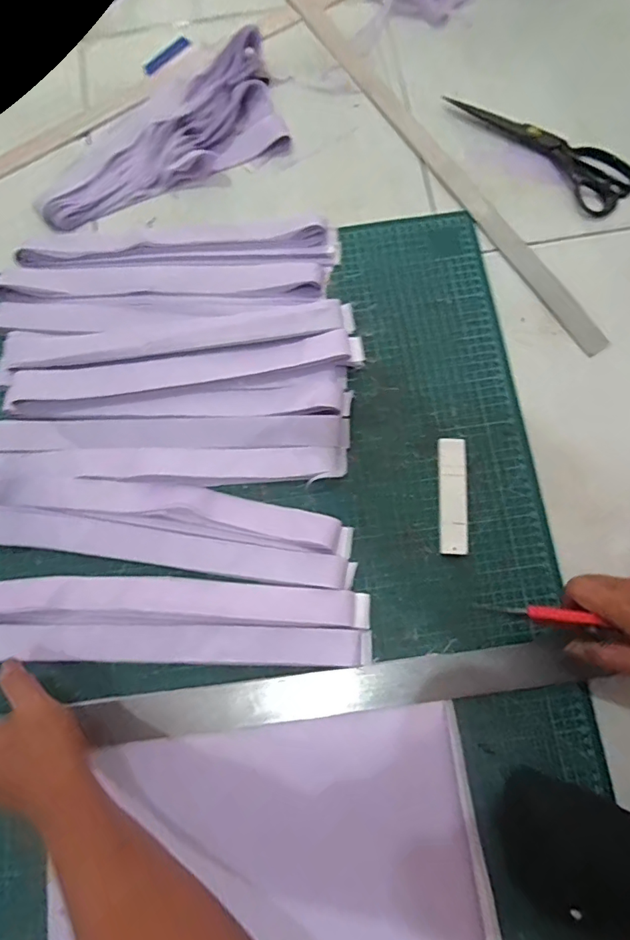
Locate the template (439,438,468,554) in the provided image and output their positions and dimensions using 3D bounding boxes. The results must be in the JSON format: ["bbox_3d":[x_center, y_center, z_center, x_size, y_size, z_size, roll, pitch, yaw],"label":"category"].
[{"bbox_3d":[0.141,0.026,0.480,0.025,0.011,0.117,1,79,2],"label":"template"}]

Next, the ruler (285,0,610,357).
[{"bbox_3d":[0.144,-0.377,0.561,0.031,0.010,0.598,-34,80,-5],"label":"ruler"}]

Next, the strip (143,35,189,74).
[{"bbox_3d":[-0.195,-0.543,0.613,0.019,0.006,0.071,43,83,9],"label":"strip"}]

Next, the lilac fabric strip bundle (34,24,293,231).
[{"bbox_3d":[-0.191,-0.407,0.569,0.316,0.028,0.151,-24,79,-3],"label":"lilac fabric strip bundle"}]

